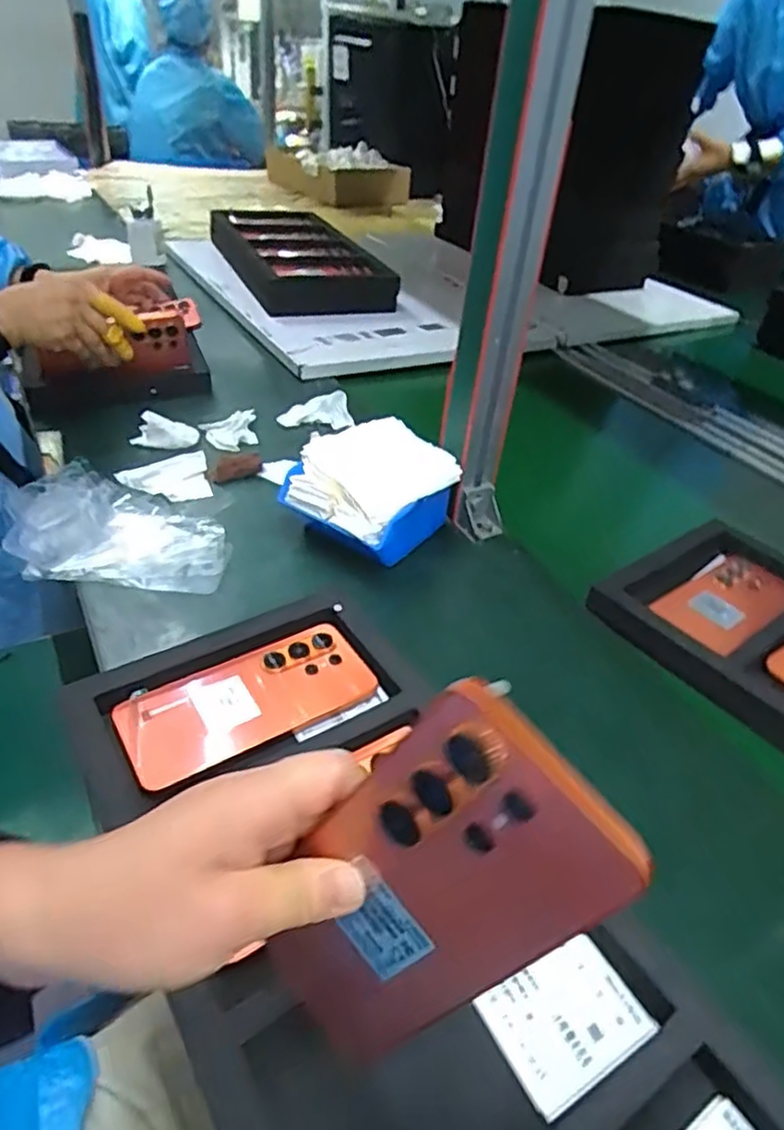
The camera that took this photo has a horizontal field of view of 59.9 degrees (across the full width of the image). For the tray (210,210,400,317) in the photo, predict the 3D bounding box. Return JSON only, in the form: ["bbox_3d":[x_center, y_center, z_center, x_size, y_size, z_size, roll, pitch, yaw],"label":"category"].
[{"bbox_3d":[-0.191,-0.582,1.271,0.231,0.066,0.517,-9,41,-20],"label":"tray"}]

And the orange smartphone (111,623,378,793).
[{"bbox_3d":[-0.101,0.095,0.484,0.171,0.007,0.065,-21,66,-23],"label":"orange smartphone"}]

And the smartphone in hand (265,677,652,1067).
[{"bbox_3d":[0.006,0.116,0.237,0.075,0.166,0.011,46,34,14],"label":"smartphone in hand"}]

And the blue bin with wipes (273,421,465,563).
[{"bbox_3d":[-0.024,-0.068,0.648,0.139,0.084,0.130,30,44,27],"label":"blue bin with wipes"}]

